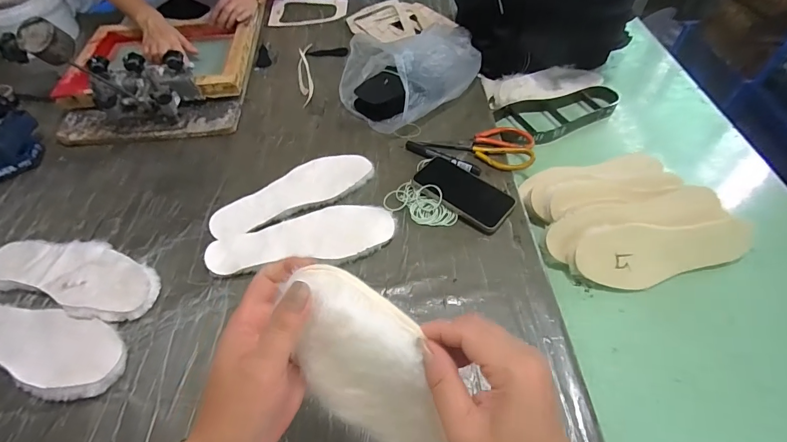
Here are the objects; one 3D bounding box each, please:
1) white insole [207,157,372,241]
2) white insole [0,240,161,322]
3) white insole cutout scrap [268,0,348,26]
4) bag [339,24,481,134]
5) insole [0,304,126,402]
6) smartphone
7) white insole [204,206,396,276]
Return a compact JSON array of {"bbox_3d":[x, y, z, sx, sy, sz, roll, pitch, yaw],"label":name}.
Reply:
[{"bbox_3d":[-0.165,-0.050,0.629,0.264,0.006,0.086,-23,61,-13],"label":"white insole"},{"bbox_3d":[-0.463,0.075,0.557,0.269,0.025,0.100,14,55,12],"label":"white insole"},{"bbox_3d":[-0.226,-0.565,1.034,0.203,0.007,0.138,-1,55,0],"label":"white insole cutout scrap"},{"bbox_3d":[0.034,-0.317,0.772,0.285,0.101,0.216,-39,60,-23],"label":"bag"},{"bbox_3d":[-0.466,0.156,0.488,0.267,0.032,0.090,10,54,9],"label":"insole"},{"bbox_3d":[0.108,-0.045,0.601,0.153,0.013,0.073,35,72,22],"label":"smartphone"},{"bbox_3d":[-0.135,0.026,0.576,0.268,0.020,0.091,-6,53,-3],"label":"white insole"}]

